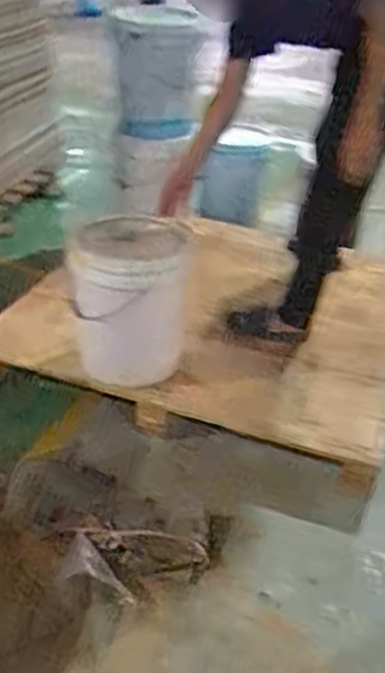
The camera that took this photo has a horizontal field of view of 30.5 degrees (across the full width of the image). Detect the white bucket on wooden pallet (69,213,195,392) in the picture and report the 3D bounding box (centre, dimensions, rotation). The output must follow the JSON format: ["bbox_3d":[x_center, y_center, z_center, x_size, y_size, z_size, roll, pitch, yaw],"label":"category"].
[{"bbox_3d":[-0.151,-0.095,1.821,0.287,0.355,0.265,3,33,-2],"label":"white bucket on wooden pallet"}]

